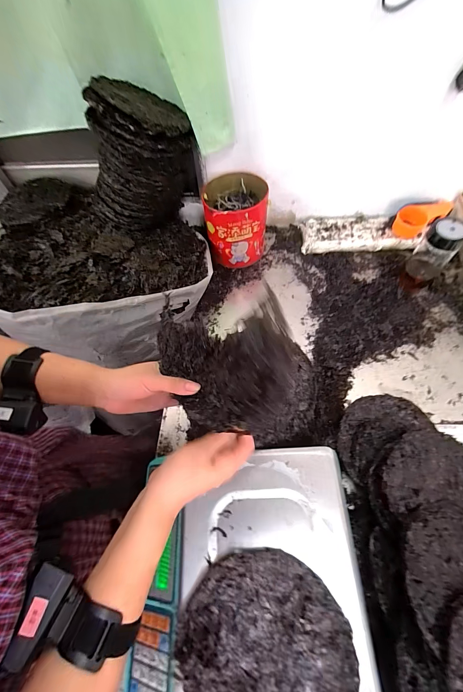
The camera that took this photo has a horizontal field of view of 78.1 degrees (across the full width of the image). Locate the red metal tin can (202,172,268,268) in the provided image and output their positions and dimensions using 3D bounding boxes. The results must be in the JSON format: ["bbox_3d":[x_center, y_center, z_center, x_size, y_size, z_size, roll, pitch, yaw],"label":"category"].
[{"bbox_3d":[0.015,-0.341,0.786,0.154,0.176,0.160,-2,62,3],"label":"red metal tin can"}]

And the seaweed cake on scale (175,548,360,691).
[{"bbox_3d":[0.041,0.357,0.329,0.191,0.023,0.195,-2,62,3],"label":"seaweed cake on scale"}]

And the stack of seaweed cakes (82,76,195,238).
[{"bbox_3d":[-0.219,-0.441,0.672,0.251,0.258,0.195,-12,62,-2],"label":"stack of seaweed cakes"}]

